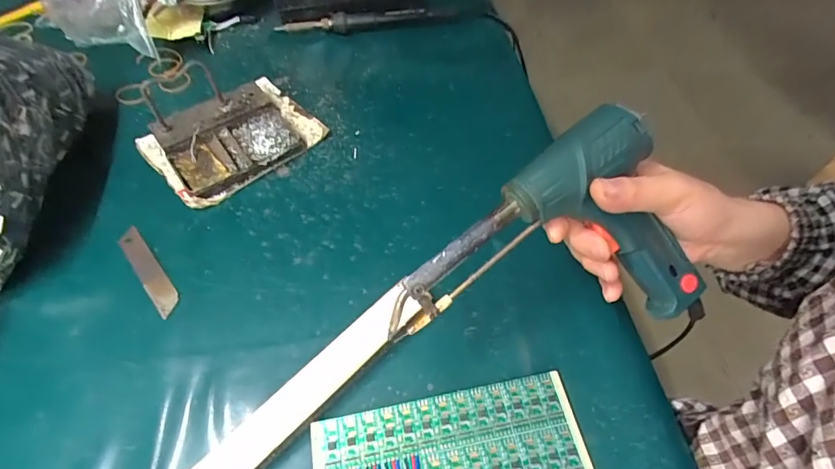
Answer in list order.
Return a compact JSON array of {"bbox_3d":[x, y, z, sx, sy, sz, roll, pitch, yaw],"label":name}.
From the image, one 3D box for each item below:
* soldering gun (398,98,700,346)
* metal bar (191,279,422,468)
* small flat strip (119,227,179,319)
[{"bbox_3d":[0.082,-0.013,0.280,0.197,0.131,0.042,1,14,-11],"label":"soldering gun"},{"bbox_3d":[-0.070,0.106,0.294,0.031,0.019,0.187,37,63,23],"label":"metal bar"},{"bbox_3d":[-0.217,0.028,0.358,0.018,0.004,0.096,-36,62,-22],"label":"small flat strip"}]

